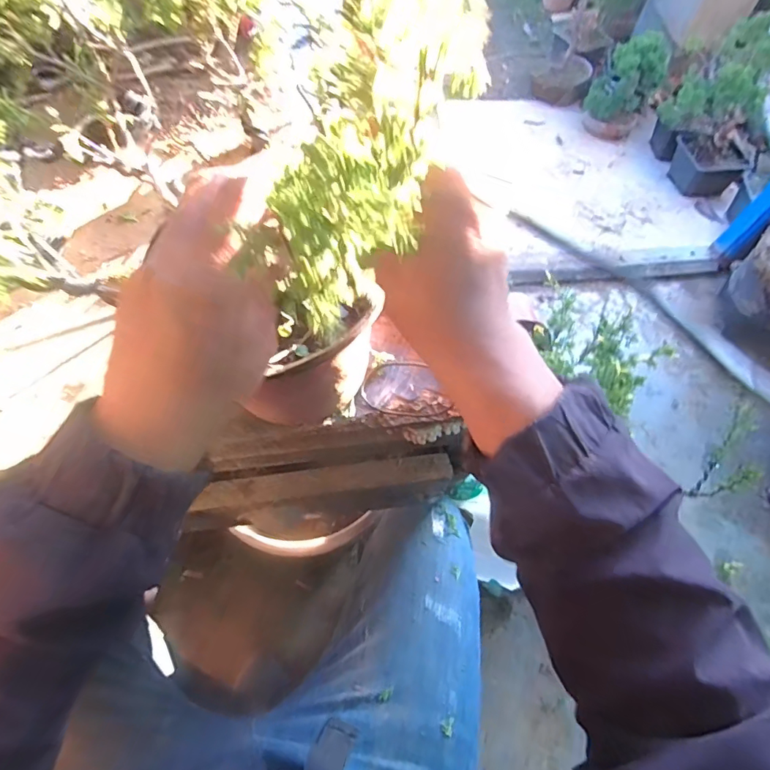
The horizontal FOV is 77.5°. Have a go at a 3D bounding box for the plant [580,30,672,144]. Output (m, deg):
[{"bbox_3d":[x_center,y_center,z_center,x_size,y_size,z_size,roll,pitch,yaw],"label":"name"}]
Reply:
[{"bbox_3d":[0.722,-0.897,1.448,0.184,0.239,0.171,26,66,9],"label":"plant"}]

